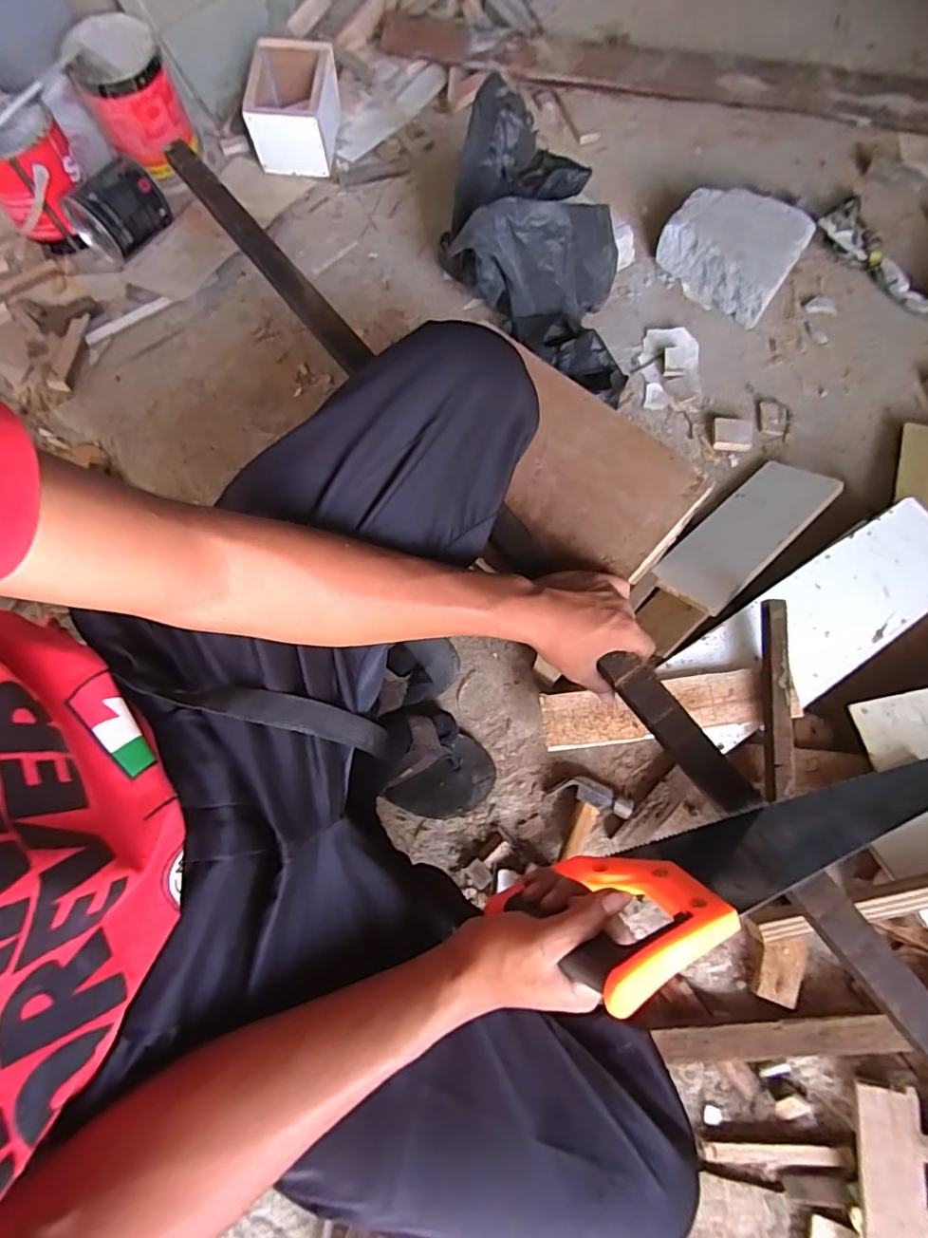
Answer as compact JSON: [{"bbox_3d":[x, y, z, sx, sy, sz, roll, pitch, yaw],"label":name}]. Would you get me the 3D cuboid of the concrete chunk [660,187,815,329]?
[{"bbox_3d":[0.437,-0.597,0.907,0.203,0.070,0.183,42,78,13],"label":"concrete chunk"}]

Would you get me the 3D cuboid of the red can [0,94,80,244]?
[{"bbox_3d":[-0.698,-0.718,0.930,0.148,0.145,0.141,-33,73,-9],"label":"red can"}]

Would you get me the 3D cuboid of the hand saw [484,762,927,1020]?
[{"bbox_3d":[0.247,0.157,0.415,0.382,0.105,0.028,-17,100,-14],"label":"hand saw"}]

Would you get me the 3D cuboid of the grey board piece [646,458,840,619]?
[{"bbox_3d":[0.363,-0.113,0.741,0.253,0.013,0.104,-41,48,-10],"label":"grey board piece"}]

